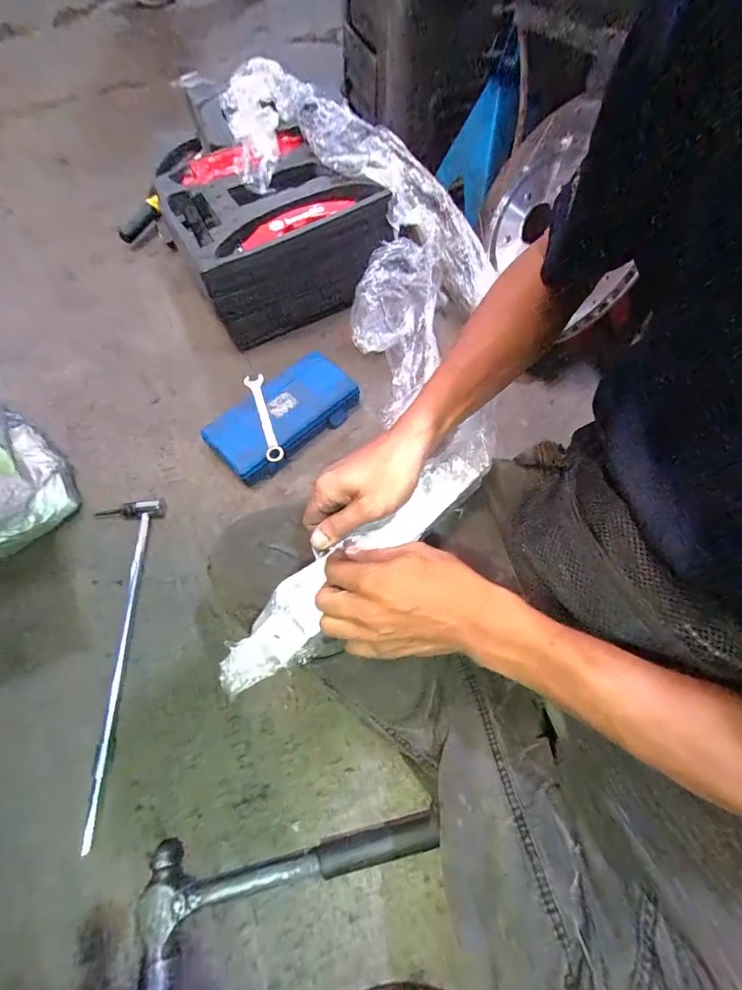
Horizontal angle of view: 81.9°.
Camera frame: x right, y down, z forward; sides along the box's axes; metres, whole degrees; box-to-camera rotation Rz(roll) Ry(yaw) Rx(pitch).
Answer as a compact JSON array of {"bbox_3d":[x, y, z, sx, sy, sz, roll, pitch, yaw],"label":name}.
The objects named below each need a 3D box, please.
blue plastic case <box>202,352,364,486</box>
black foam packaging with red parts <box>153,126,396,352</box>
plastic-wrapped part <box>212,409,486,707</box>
[{"bbox_3d":[-0.151,-0.140,0.752,0.141,0.058,0.264,39,70,20],"label":"blue plastic case"},{"bbox_3d":[-0.211,-0.542,0.894,0.353,0.187,0.403,-26,64,-11],"label":"black foam packaging with red parts"},{"bbox_3d":[-0.001,0.046,0.390,0.328,0.018,0.052,-42,68,-15],"label":"plastic-wrapped part"}]

